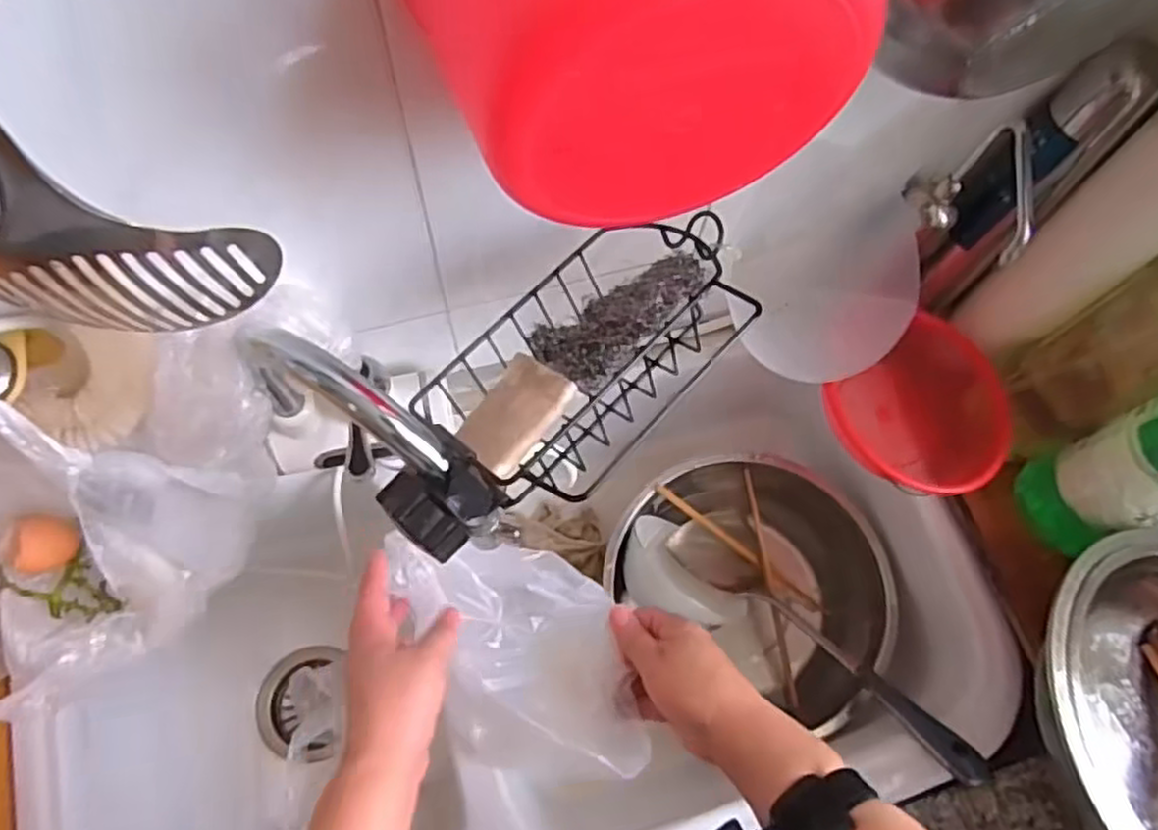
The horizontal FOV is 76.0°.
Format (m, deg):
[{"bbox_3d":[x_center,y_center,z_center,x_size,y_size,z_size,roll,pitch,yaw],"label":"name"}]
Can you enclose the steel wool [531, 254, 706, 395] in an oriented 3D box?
[{"bbox_3d":[0.021,-0.054,0.439,0.115,0.033,0.043,-33,66,32],"label":"steel wool"}]

